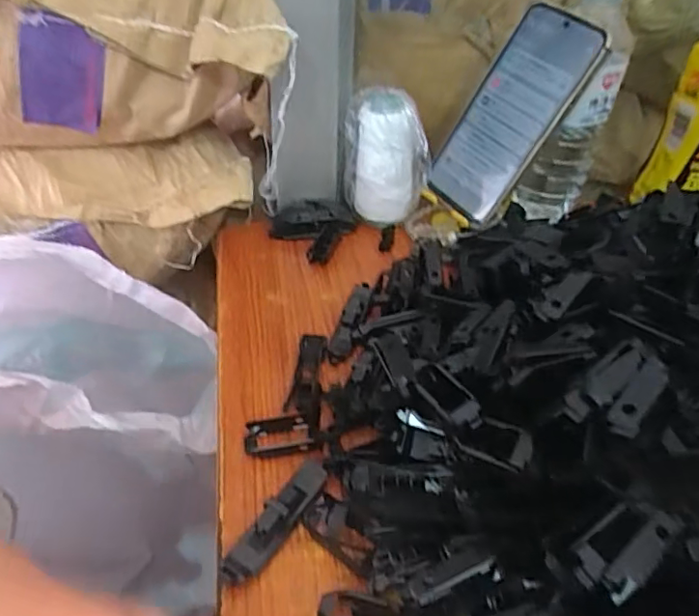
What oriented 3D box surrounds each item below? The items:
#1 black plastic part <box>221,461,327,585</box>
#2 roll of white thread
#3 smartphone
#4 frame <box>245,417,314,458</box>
[{"bbox_3d":[-0.039,0.111,0.290,0.017,0.018,0.078,26,47,23],"label":"black plastic part"},{"bbox_3d":[0.032,-0.133,0.483,0.053,0.100,0.065,-23,48,-25],"label":"roll of white thread"},{"bbox_3d":[0.128,-0.151,0.434,0.012,0.162,0.074,4,37,-46],"label":"smartphone"},{"bbox_3d":[-0.043,0.079,0.331,0.040,0.011,0.023,-8,43,-11],"label":"frame"}]

